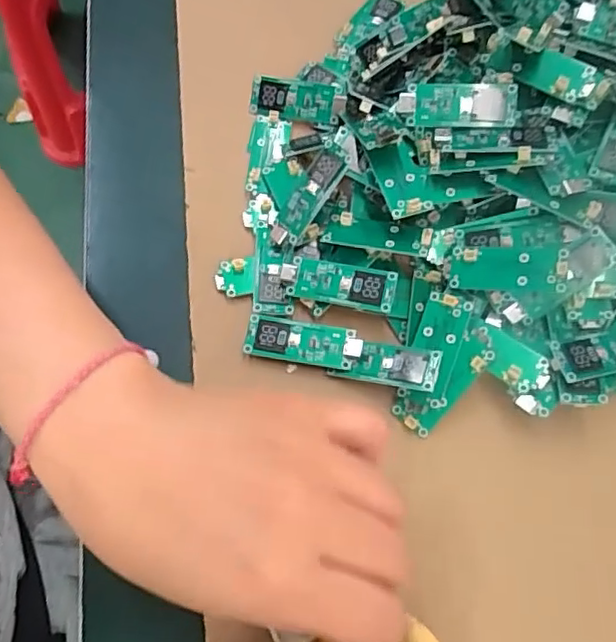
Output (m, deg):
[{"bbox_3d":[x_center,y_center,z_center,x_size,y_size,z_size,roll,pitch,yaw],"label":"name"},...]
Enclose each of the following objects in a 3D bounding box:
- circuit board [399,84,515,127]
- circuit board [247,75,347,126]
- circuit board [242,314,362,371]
[{"bbox_3d":[0.067,-0.096,0.270,0.051,0.004,0.018,4,99,8],"label":"circuit board"},{"bbox_3d":[-0.006,-0.113,0.312,0.049,0.004,0.020,14,108,11],"label":"circuit board"},{"bbox_3d":[-0.002,0.009,0.268,0.050,0.006,0.020,10,71,0],"label":"circuit board"}]

